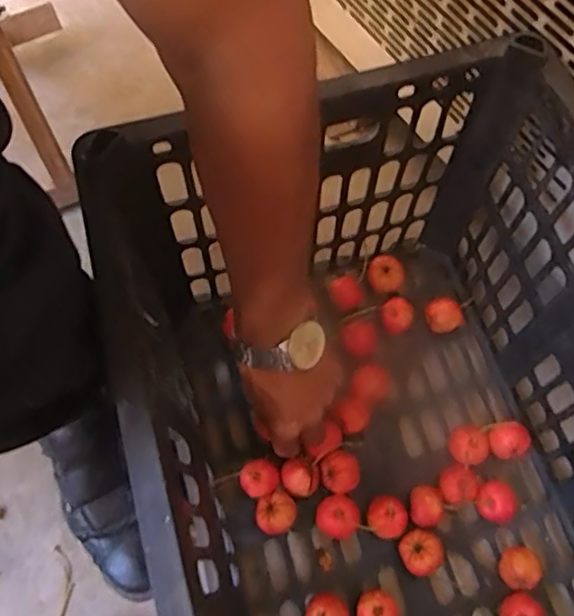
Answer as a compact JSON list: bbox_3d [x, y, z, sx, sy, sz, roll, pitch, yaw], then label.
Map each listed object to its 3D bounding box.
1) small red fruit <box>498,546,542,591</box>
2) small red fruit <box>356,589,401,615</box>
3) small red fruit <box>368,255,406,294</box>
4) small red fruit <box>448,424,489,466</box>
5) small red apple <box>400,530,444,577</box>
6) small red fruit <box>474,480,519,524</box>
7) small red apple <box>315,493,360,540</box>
[{"bbox_3d":[0.189,0.215,0.514,0.026,0.035,0.032,-15,68,-8],"label":"small red fruit"},{"bbox_3d":[0.072,0.244,0.500,0.032,0.034,0.033,1,67,-1],"label":"small red fruit"},{"bbox_3d":[0.096,-0.029,0.609,0.035,0.035,0.029,10,67,3],"label":"small red fruit"},{"bbox_3d":[0.160,0.123,0.556,0.030,0.027,0.035,-7,66,-1],"label":"small red fruit"},{"bbox_3d":[0.110,0.203,0.519,0.033,0.033,0.033,1,67,-1],"label":"small red apple"},{"bbox_3d":[0.178,0.168,0.538,0.034,0.029,0.033,-11,66,-3],"label":"small red fruit"},{"bbox_3d":[0.044,0.181,0.540,0.034,0.032,0.035,1,67,-1],"label":"small red apple"}]

